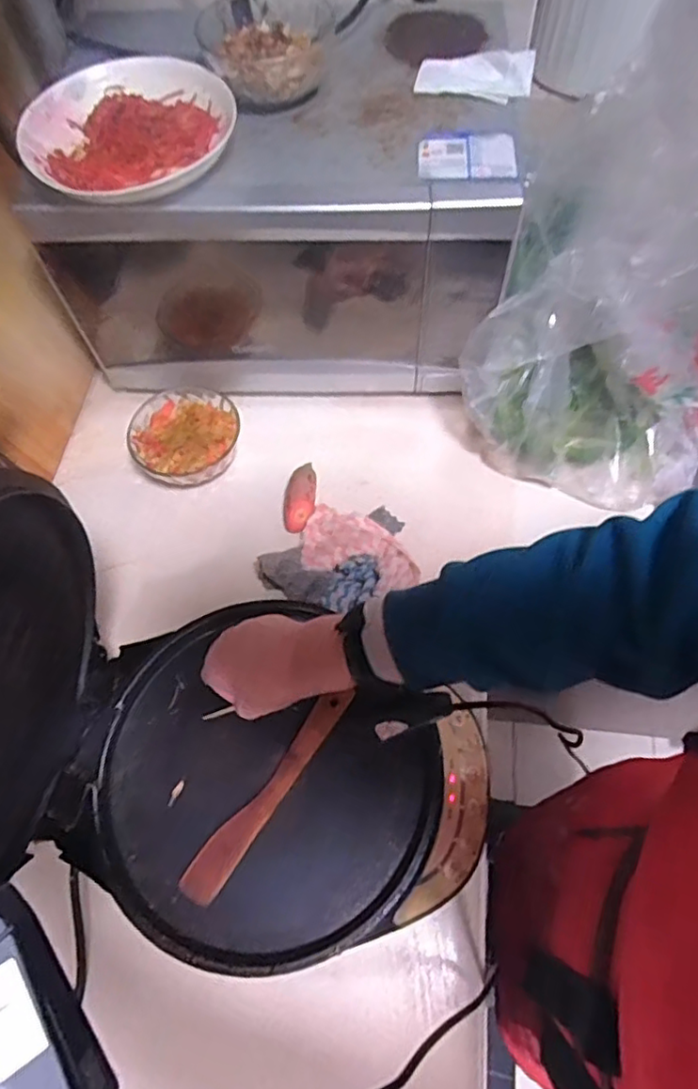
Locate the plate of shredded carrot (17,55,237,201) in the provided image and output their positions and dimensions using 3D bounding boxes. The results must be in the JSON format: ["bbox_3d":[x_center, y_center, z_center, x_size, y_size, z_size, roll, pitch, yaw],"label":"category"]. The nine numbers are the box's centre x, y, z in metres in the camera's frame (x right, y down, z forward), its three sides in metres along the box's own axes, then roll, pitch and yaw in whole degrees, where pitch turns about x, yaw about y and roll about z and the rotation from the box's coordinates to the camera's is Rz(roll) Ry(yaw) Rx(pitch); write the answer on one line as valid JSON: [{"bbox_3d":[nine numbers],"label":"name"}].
[{"bbox_3d":[-0.188,-0.357,0.516,0.174,0.032,0.144,-25,65,-10],"label":"plate of shredded carrot"}]

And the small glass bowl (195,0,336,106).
[{"bbox_3d":[-0.073,-0.451,0.547,0.118,0.043,0.131,1,63,4],"label":"small glass bowl"}]

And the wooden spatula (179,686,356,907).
[{"bbox_3d":[-0.064,0.196,0.489,0.029,0.015,0.190,32,69,17],"label":"wooden spatula"}]

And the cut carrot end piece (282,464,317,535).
[{"bbox_3d":[-0.055,-0.052,0.661,0.039,0.026,0.075,0,63,3],"label":"cut carrot end piece"}]

